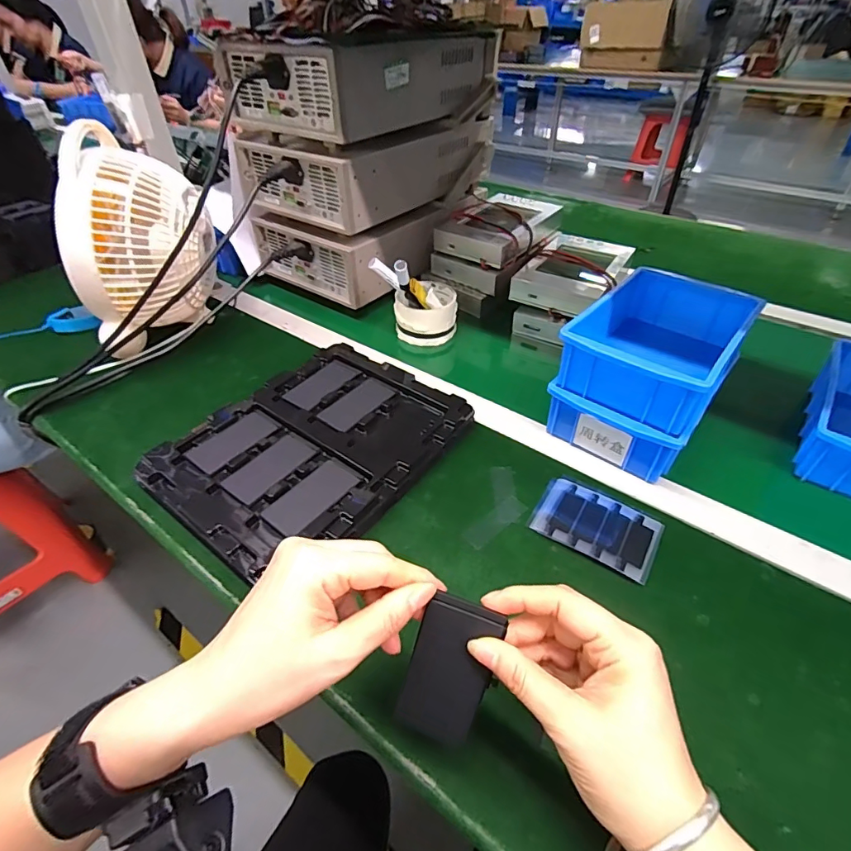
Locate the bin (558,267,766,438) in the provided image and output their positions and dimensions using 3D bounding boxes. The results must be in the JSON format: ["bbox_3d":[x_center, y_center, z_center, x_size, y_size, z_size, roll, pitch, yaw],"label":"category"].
[{"bbox_3d":[0.239,-0.084,0.480,0.128,0.070,0.204,29,51,29],"label":"bin"}]

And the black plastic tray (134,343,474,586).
[{"bbox_3d":[-0.112,0.016,0.479,0.213,0.026,0.272,30,50,25],"label":"black plastic tray"}]

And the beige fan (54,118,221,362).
[{"bbox_3d":[-0.349,-0.216,0.588,0.168,0.221,0.174,-18,48,-21],"label":"beige fan"}]

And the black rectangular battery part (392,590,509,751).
[{"bbox_3d":[0.012,0.138,0.263,0.043,0.086,0.005,17,10,14],"label":"black rectangular battery part"}]

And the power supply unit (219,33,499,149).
[{"bbox_3d":[-0.074,-0.475,0.642,0.207,0.092,0.330,27,50,28],"label":"power supply unit"}]

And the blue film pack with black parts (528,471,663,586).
[{"bbox_3d":[0.153,0.086,0.419,0.102,0.005,0.075,26,48,22],"label":"blue film pack with black parts"}]

